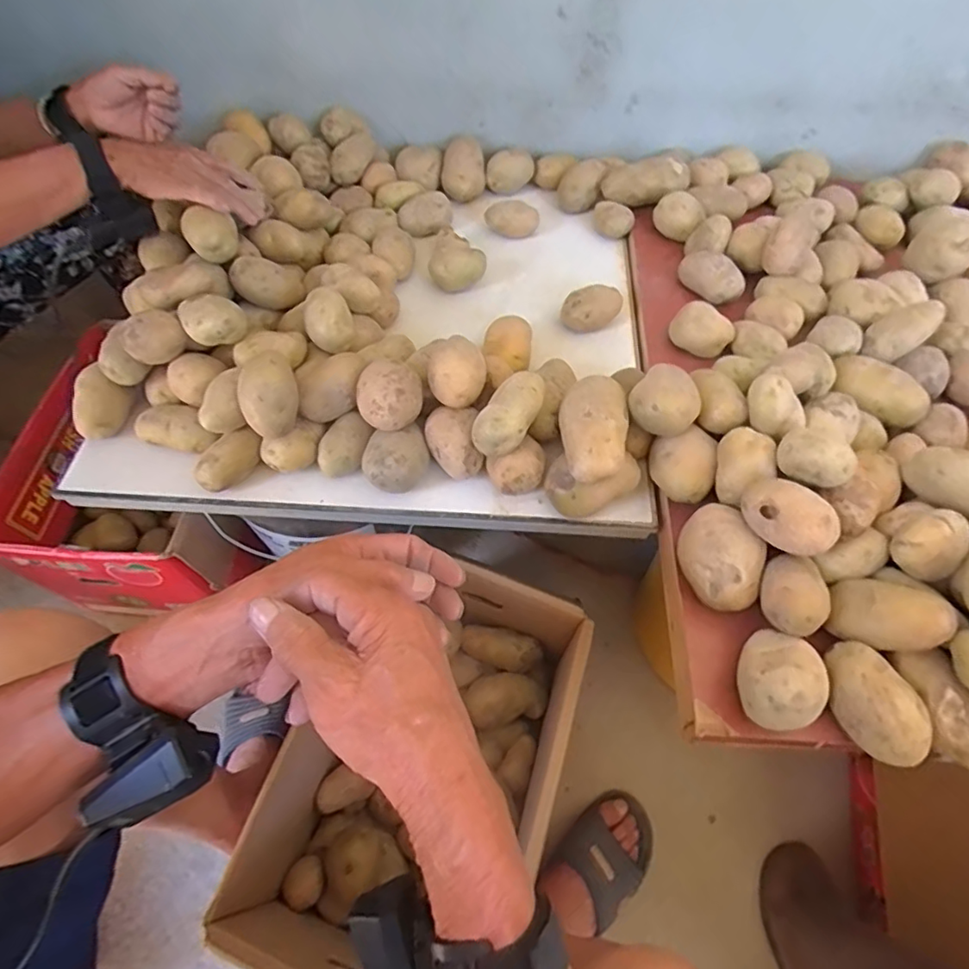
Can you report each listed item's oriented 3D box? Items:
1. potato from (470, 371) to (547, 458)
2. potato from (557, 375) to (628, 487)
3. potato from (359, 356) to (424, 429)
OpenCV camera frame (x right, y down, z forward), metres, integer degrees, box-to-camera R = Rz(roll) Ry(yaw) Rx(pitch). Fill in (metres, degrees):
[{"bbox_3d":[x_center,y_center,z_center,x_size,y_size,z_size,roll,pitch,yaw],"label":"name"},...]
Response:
[{"bbox_3d":[0.026,-0.067,0.528,0.043,0.053,0.088,26,62,14],"label":"potato"},{"bbox_3d":[0.098,-0.051,0.515,0.057,0.060,0.108,7,60,3],"label":"potato"},{"bbox_3d":[-0.088,-0.080,0.530,0.054,0.062,0.050,0,59,0],"label":"potato"}]

